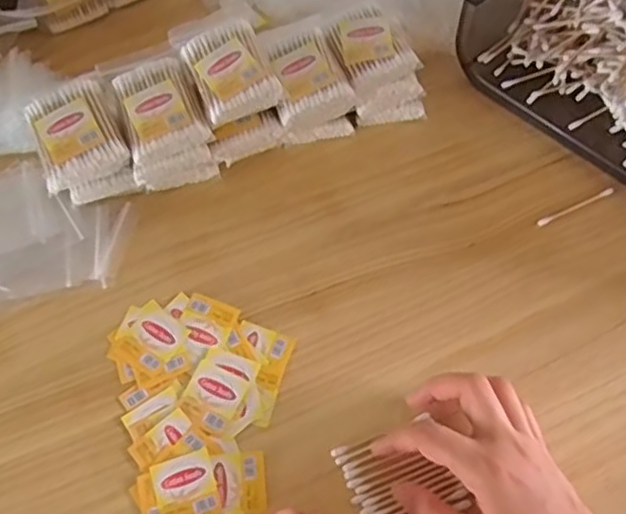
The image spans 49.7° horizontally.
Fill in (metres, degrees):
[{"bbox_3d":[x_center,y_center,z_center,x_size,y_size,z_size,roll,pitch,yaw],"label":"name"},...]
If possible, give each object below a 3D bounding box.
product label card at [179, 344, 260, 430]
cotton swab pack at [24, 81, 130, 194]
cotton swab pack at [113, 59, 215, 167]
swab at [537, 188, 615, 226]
[{"bbox_3d":[-0.065,0.089,0.471,0.038,0.004,0.052,24,64,11],"label":"product label card"},{"bbox_3d":[-0.173,-0.090,0.495,0.059,0.023,0.074,-22,64,-13],"label":"cotton swab pack"},{"bbox_3d":[-0.113,-0.110,0.501,0.055,0.019,0.072,-16,63,-10],"label":"cotton swab pack"},{"bbox_3d":[0.211,-0.041,0.540,0.074,0.004,0.006,-22,65,-14],"label":"swab"}]

